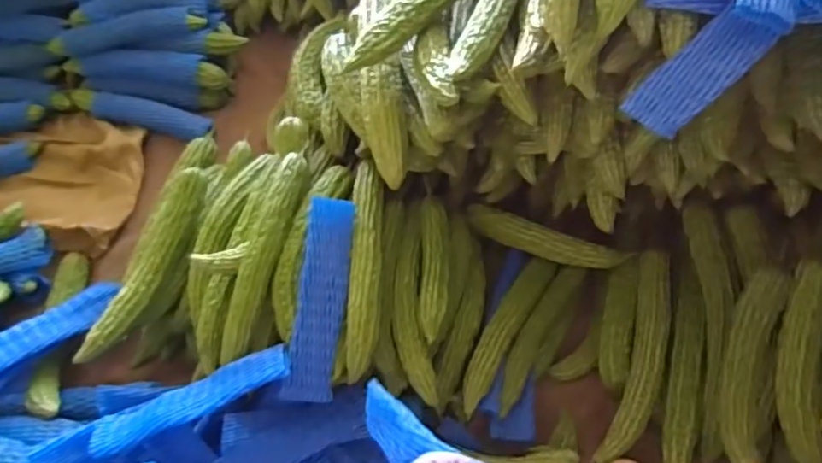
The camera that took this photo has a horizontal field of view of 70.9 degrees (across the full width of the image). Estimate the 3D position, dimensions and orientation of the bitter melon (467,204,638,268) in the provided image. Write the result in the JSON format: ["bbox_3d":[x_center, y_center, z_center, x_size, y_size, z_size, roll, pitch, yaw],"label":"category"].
[{"bbox_3d":[0.188,0.013,0.808,0.222,0.039,0.041,15,61,12],"label":"bitter melon"}]

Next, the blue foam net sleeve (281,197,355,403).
[{"bbox_3d":[-0.107,0.078,0.689,0.057,0.018,0.240,5,77,7],"label":"blue foam net sleeve"}]

